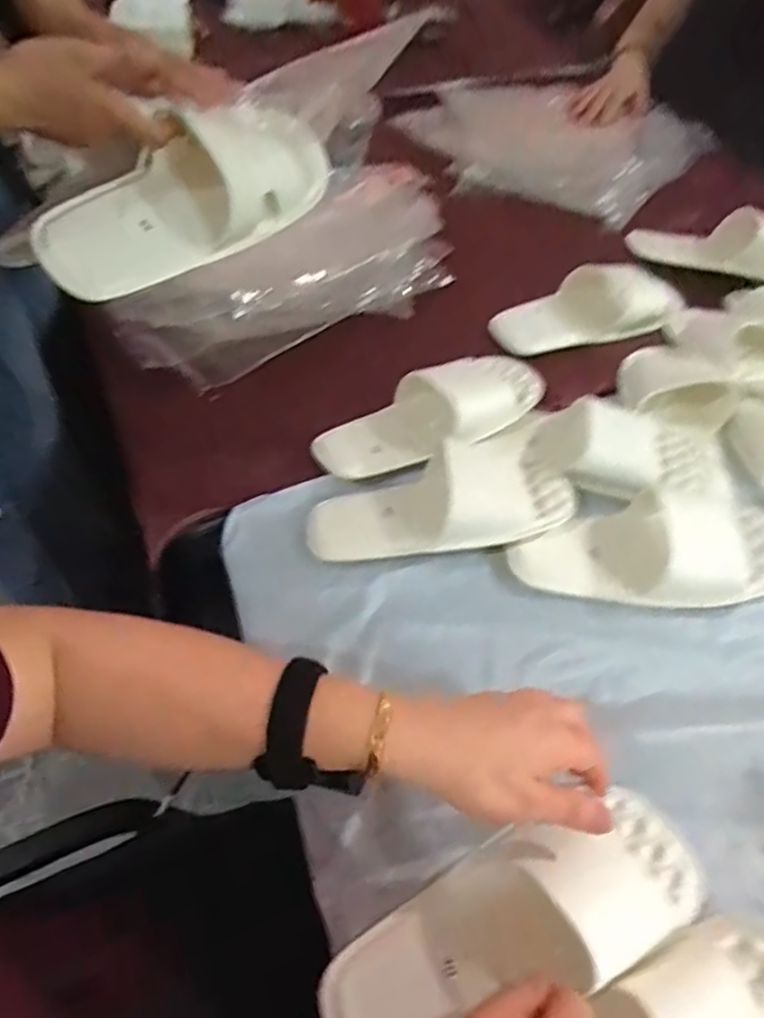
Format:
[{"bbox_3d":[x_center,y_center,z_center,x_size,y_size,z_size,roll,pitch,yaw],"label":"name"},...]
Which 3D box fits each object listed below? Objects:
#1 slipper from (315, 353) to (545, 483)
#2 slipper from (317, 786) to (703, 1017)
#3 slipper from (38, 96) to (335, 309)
[{"bbox_3d":[0.051,-0.093,0.649,0.234,0.048,0.101,-26,59,-20],"label":"slipper"},{"bbox_3d":[0.079,0.242,0.389,0.239,0.057,0.087,-21,58,-11],"label":"slipper"},{"bbox_3d":[-0.166,-0.272,0.569,0.263,0.081,0.100,-36,63,-25],"label":"slipper"}]

